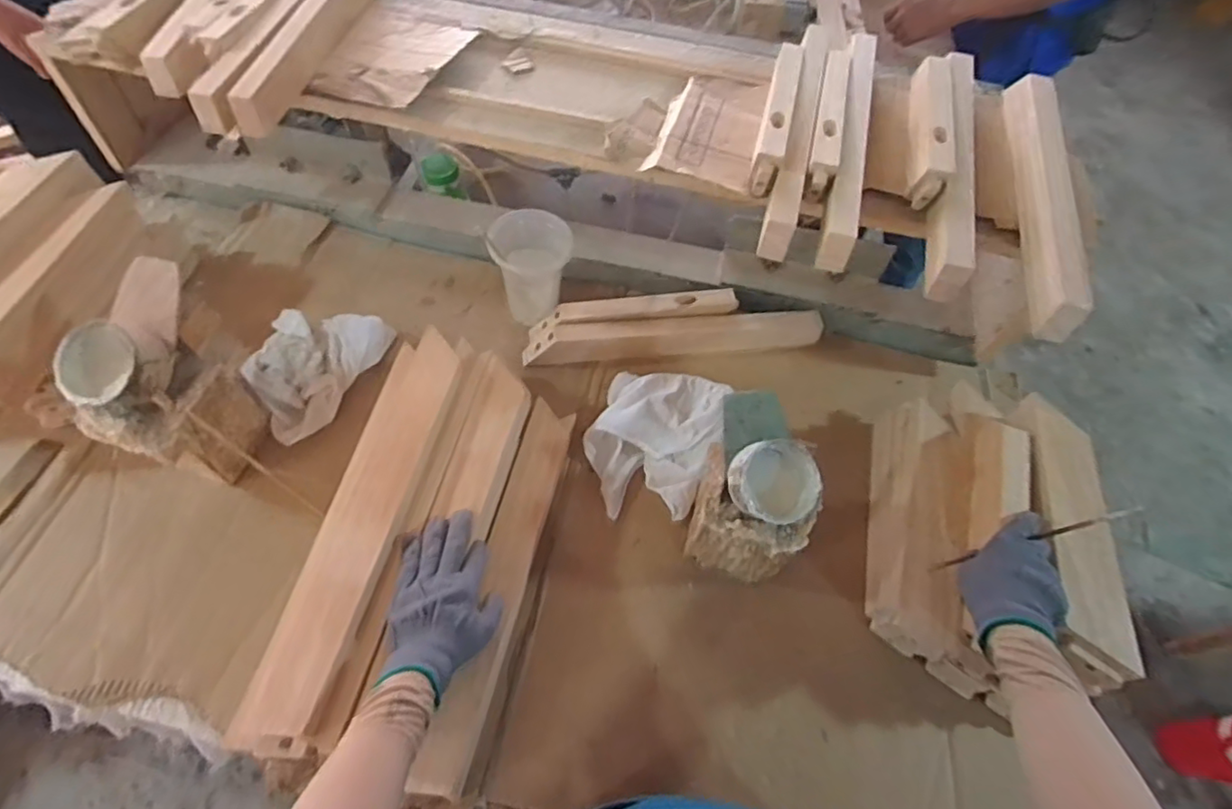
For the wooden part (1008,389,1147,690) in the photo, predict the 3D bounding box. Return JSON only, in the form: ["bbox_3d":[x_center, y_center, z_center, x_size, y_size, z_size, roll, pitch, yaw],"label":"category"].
[{"bbox_3d":[0.470,0.125,0.633,0.067,0.036,0.299,9,59,2],"label":"wooden part"}]

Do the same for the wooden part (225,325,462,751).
[{"bbox_3d":[-0.251,0.108,0.621,0.073,0.024,0.421,14,59,-2],"label":"wooden part"}]

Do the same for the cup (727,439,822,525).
[{"bbox_3d":[0.160,0.079,0.618,0.080,0.057,0.082,2,59,-3],"label":"cup"}]

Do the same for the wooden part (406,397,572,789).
[{"bbox_3d":[-0.127,0.200,0.696,0.059,0.060,0.434,10,59,6],"label":"wooden part"}]

